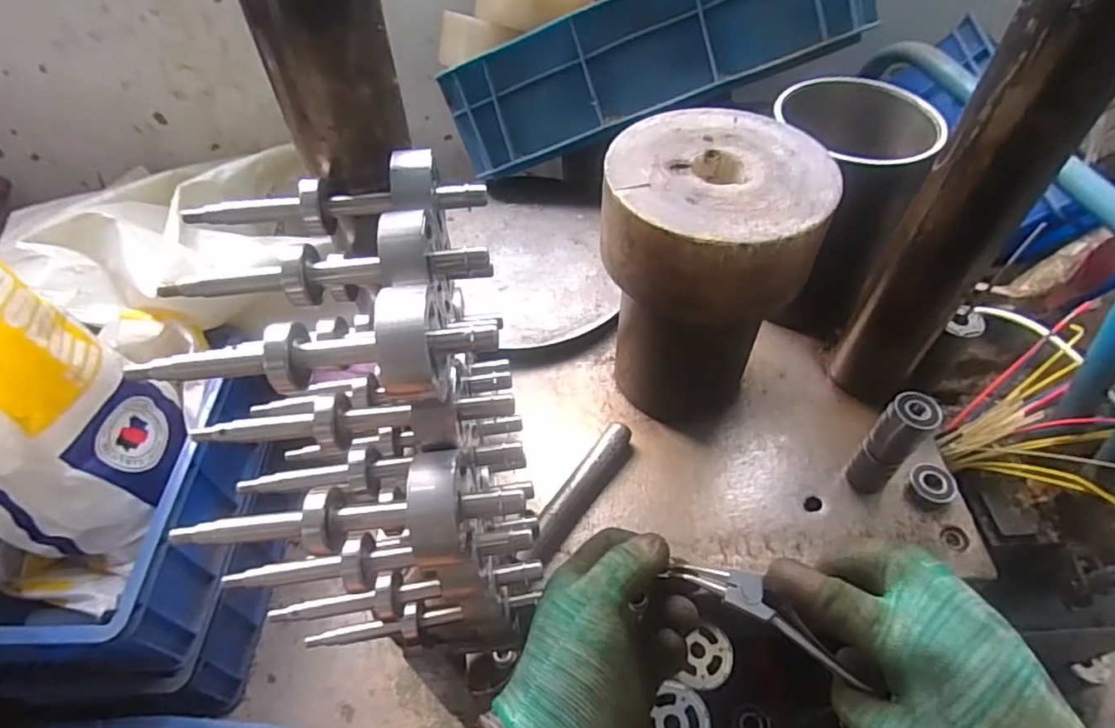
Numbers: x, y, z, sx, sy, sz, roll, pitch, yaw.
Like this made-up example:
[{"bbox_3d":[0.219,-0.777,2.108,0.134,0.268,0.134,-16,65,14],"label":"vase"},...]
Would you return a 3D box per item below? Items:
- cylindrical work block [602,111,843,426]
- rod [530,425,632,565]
[{"bbox_3d":[0.106,-0.053,0.468,0.132,0.222,0.136,0,51,0],"label":"cylindrical work block"},{"bbox_3d":[0.018,0.098,0.476,0.019,0.022,0.129,28,57,21],"label":"rod"}]

